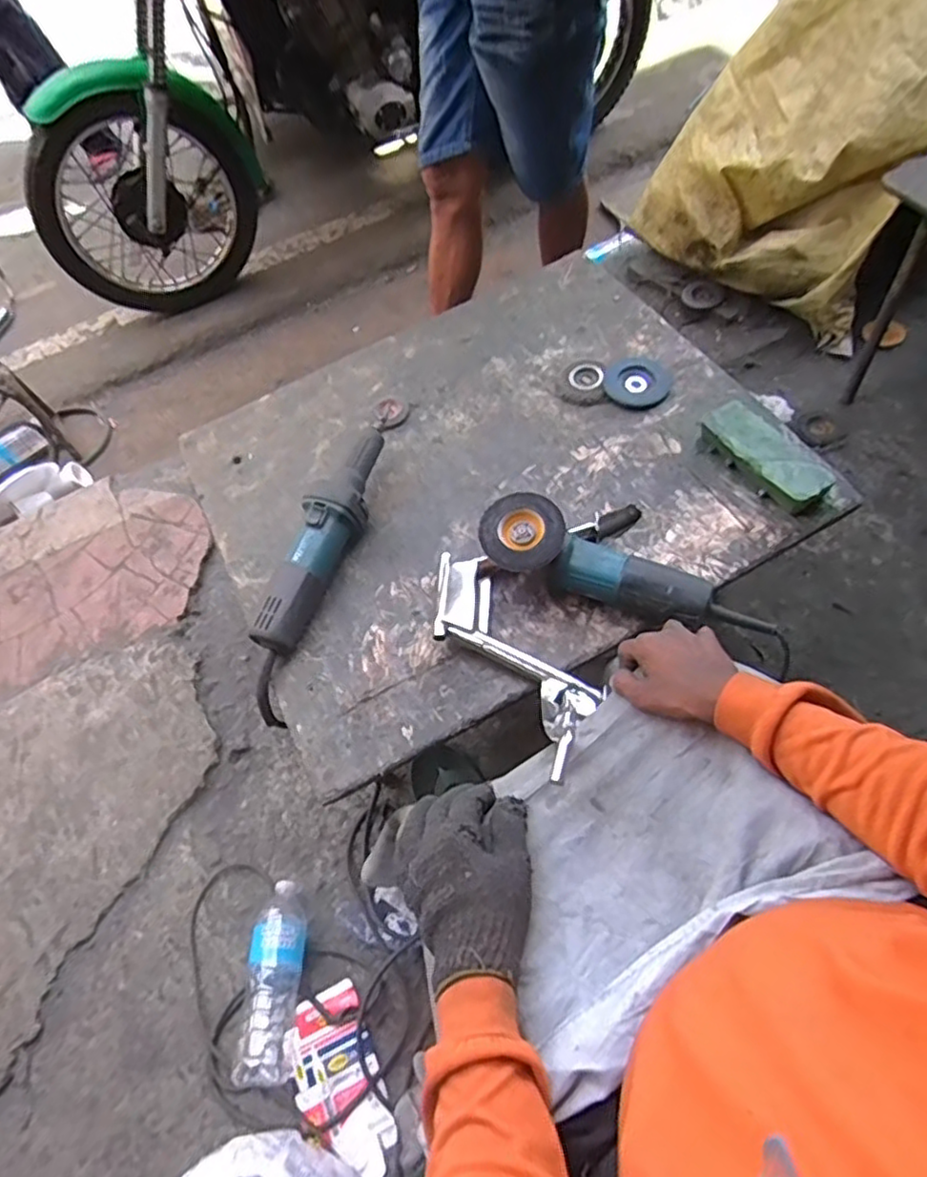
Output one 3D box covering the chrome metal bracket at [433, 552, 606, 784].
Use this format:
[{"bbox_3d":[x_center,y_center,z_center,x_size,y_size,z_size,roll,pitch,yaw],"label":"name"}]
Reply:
[{"bbox_3d":[0.053,0.068,0.762,0.107,0.068,0.300,-30,56,-15],"label":"chrome metal bracket"}]

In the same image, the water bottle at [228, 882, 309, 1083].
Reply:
[{"bbox_3d":[-0.278,0.568,0.963,0.073,0.091,0.256,-3,61,6],"label":"water bottle"}]

